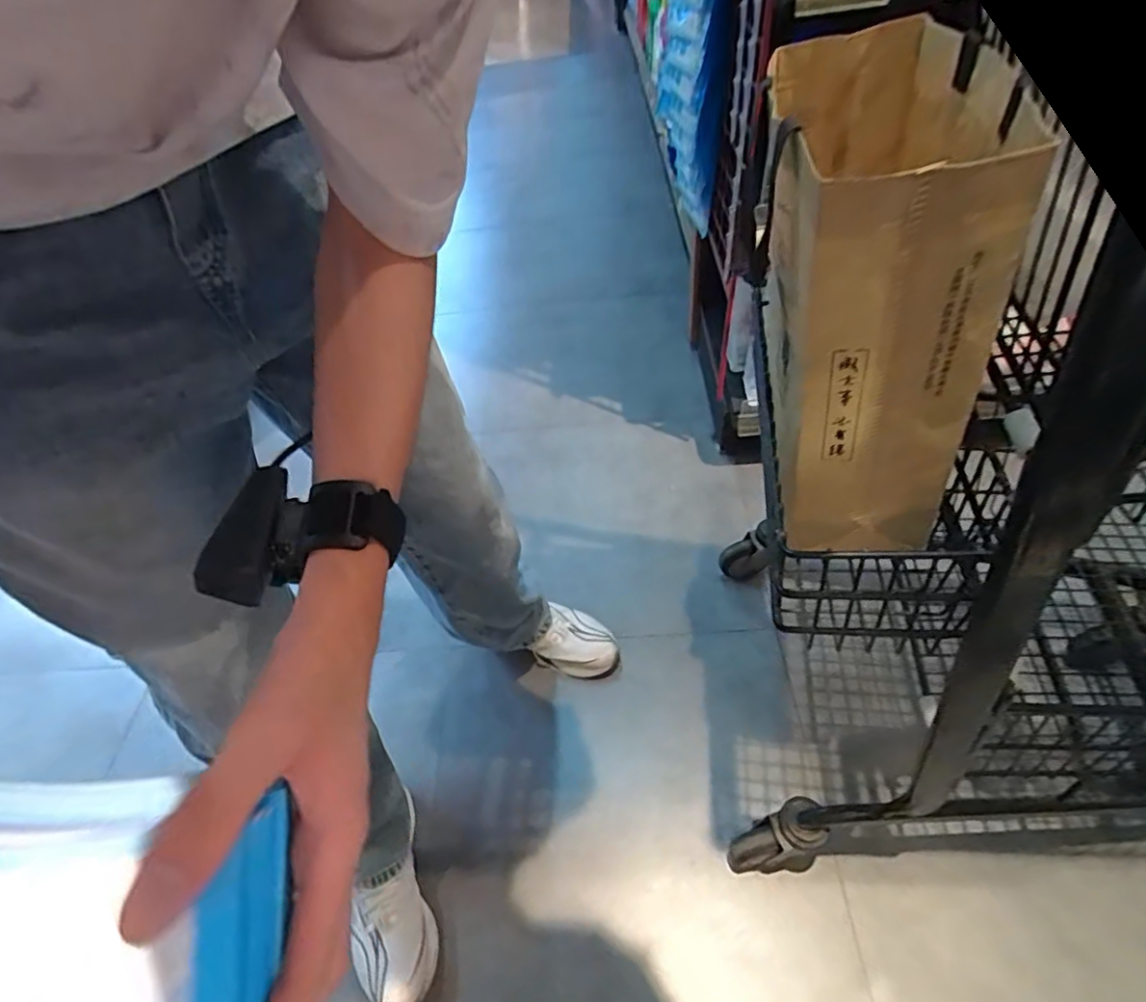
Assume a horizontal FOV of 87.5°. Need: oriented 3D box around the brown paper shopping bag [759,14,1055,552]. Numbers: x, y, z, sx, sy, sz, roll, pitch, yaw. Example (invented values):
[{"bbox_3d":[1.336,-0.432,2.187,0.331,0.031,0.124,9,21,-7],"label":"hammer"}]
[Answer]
[{"bbox_3d":[0.234,-0.184,0.519,0.153,0.291,0.338,1,49,9],"label":"brown paper shopping bag"}]

